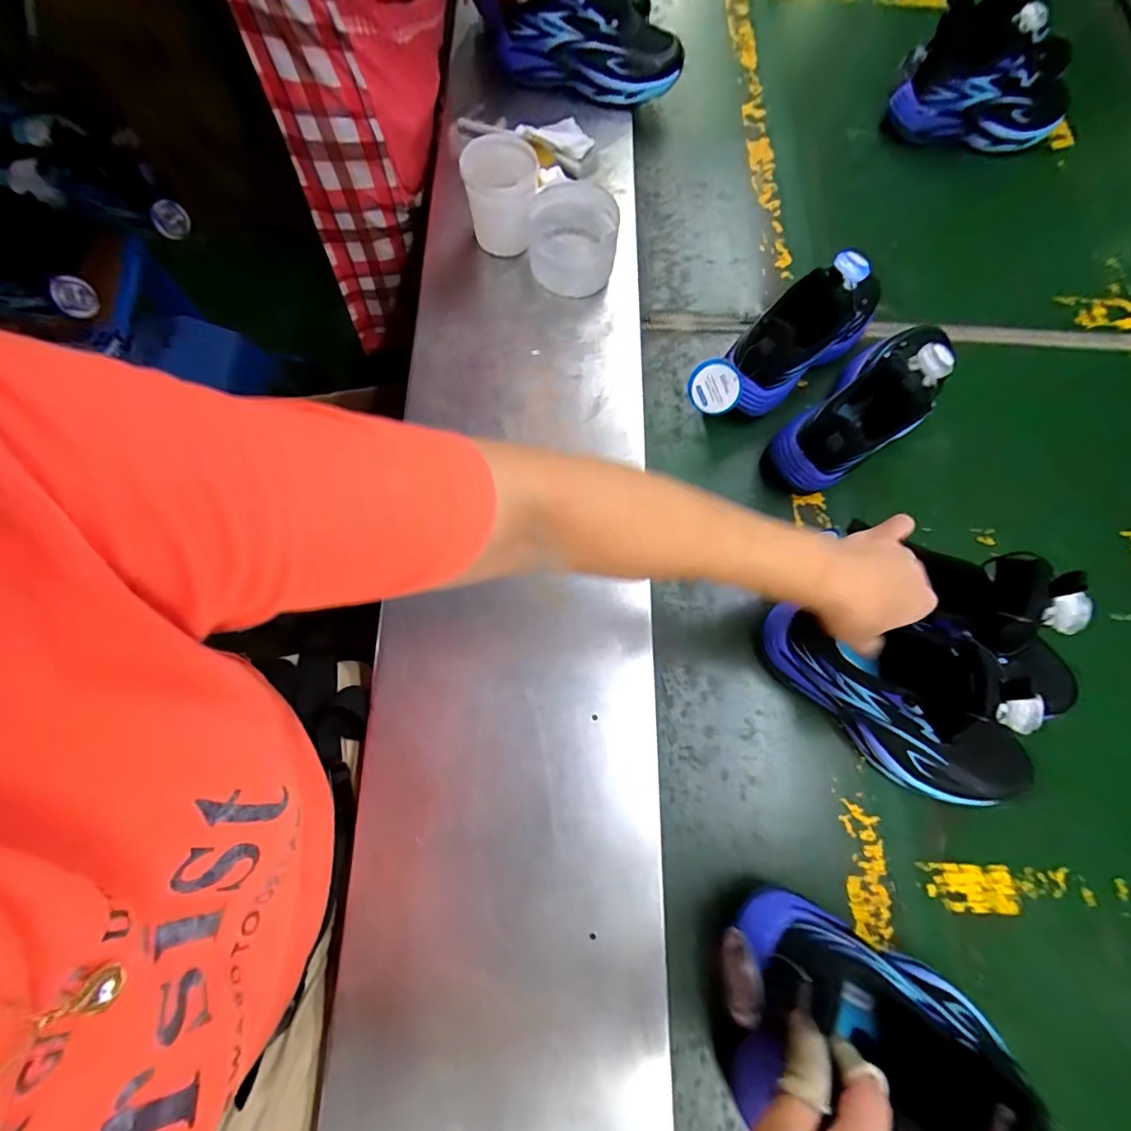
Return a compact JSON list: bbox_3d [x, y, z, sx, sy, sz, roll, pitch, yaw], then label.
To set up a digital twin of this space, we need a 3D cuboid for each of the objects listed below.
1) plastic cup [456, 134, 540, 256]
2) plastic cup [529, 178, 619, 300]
[{"bbox_3d":[-0.070,-0.401,0.534,0.073,0.082,0.077,1,72,-2],"label":"plastic cup"},{"bbox_3d":[0.007,-0.343,0.536,0.083,0.079,0.082,1,72,-2],"label":"plastic cup"}]

